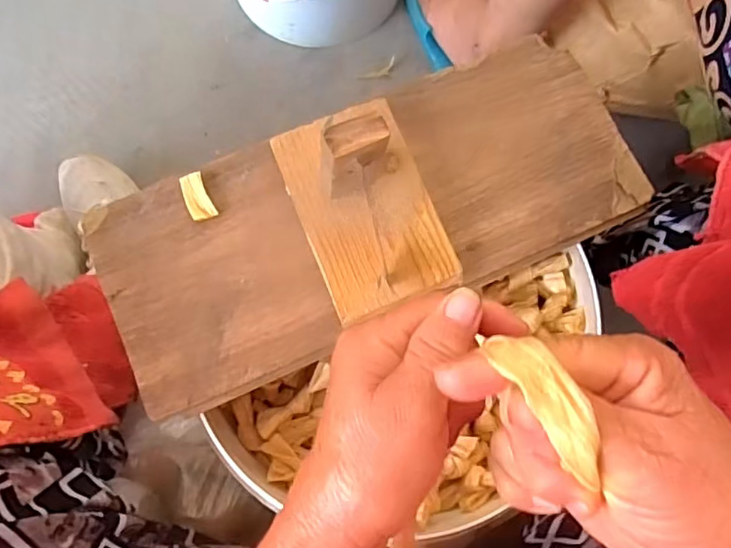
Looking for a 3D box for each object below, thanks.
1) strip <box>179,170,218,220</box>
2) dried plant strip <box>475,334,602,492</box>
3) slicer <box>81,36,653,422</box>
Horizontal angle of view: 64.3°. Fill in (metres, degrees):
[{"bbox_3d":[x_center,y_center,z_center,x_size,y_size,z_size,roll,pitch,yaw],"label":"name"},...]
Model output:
[{"bbox_3d":[-0.123,-0.056,0.423,0.017,0.005,0.036,-25,79,-7],"label":"strip"},{"bbox_3d":[0.063,0.043,0.196,0.018,0.009,0.053,-27,65,-7],"label":"dried plant strip"},{"bbox_3d":[0.004,-0.046,0.414,0.385,0.028,0.158,-23,79,-6],"label":"slicer"}]

